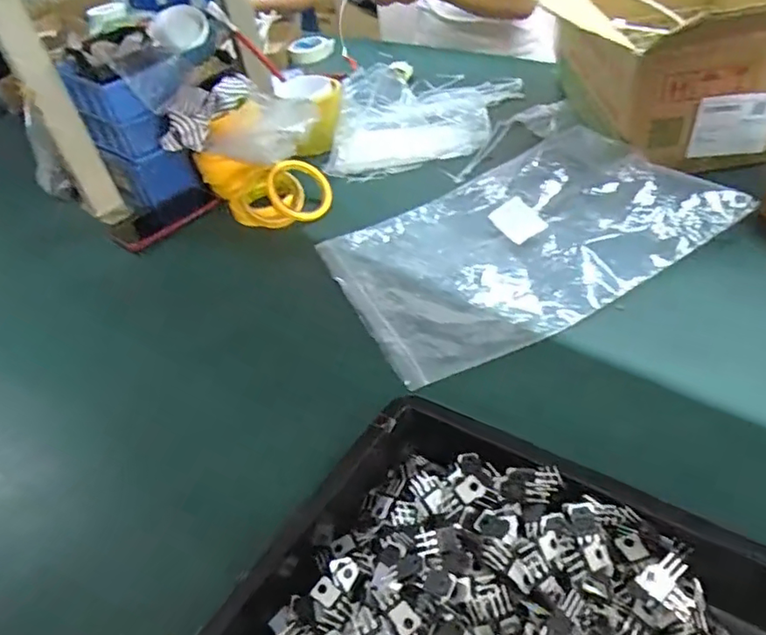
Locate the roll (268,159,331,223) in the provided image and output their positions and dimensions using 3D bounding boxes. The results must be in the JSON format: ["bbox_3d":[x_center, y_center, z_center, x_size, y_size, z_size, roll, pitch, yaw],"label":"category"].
[{"bbox_3d":[-0.122,-0.185,0.869,0.093,0.095,0.015,-52,15,-24],"label":"roll"}]

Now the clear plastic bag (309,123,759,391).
[{"bbox_3d":[0.154,-0.098,0.723,0.407,0.033,0.296,-28,43,-8],"label":"clear plastic bag"}]

